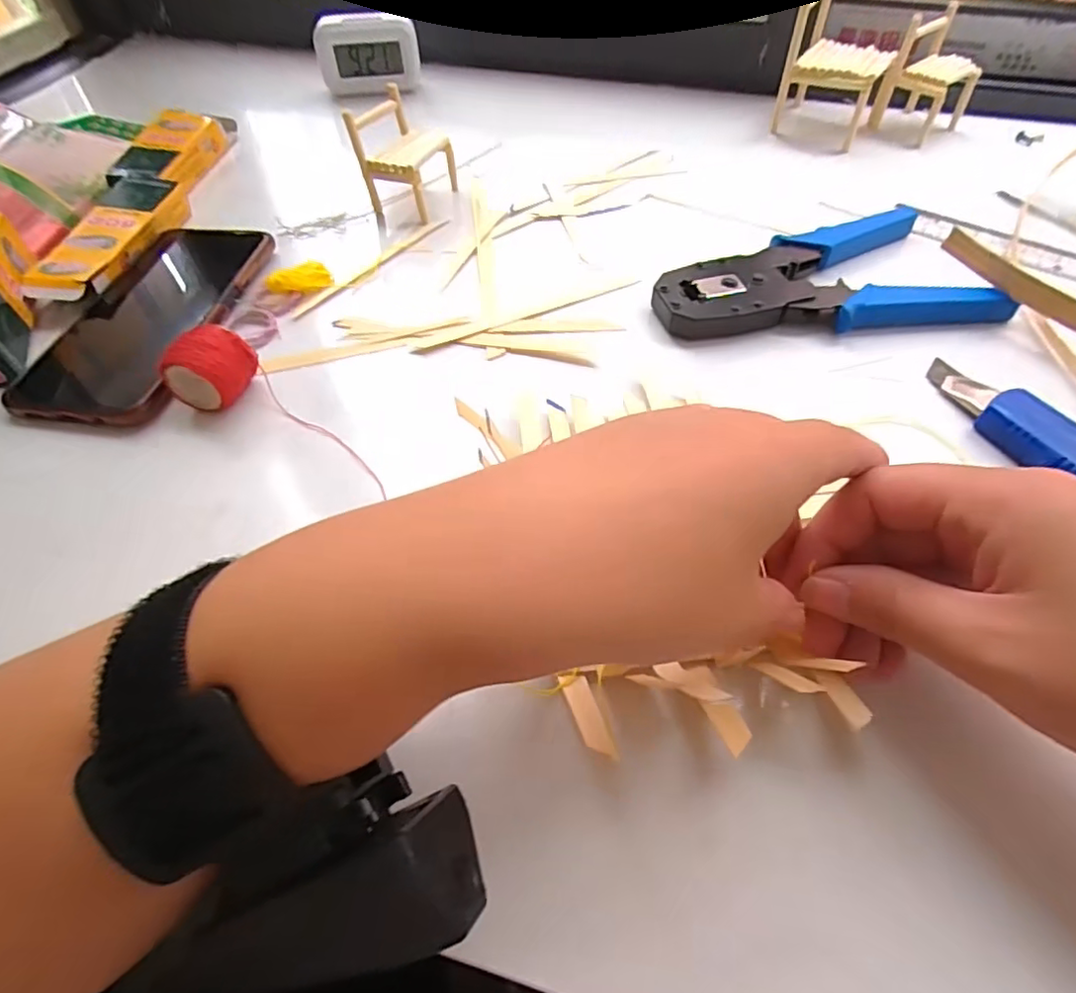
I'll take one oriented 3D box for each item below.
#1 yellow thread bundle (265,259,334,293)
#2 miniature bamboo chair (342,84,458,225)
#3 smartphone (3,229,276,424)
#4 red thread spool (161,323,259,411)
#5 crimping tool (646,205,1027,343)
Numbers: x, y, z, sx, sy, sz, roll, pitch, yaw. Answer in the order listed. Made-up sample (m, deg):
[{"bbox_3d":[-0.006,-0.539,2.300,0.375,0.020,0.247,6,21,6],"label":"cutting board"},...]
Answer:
[{"bbox_3d":[-0.141,-0.130,0.351,0.013,0.012,0.039,38,48,25],"label":"yellow thread bundle"},{"bbox_3d":[-0.091,-0.233,0.399,0.051,0.057,0.062,18,57,14],"label":"miniature bamboo chair"},{"bbox_3d":[-0.222,-0.104,0.337,0.094,0.011,0.166,5,54,4],"label":"smartphone"},{"bbox_3d":[-0.157,-0.063,0.289,0.028,0.035,0.034,16,57,13],"label":"red thread spool"},{"bbox_3d":[0.157,-0.127,0.343,0.185,0.018,0.095,-8,55,-4],"label":"crimping tool"}]

